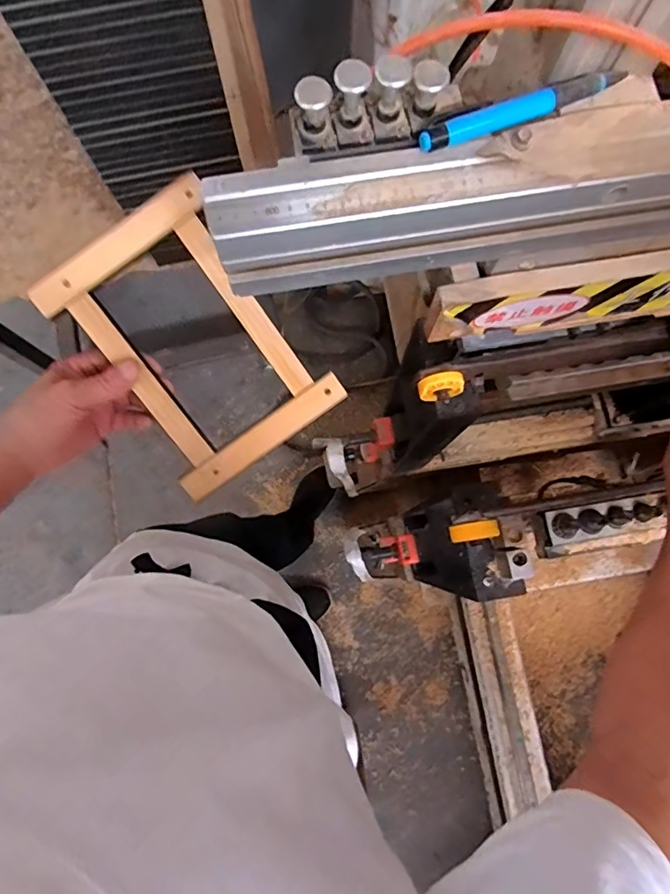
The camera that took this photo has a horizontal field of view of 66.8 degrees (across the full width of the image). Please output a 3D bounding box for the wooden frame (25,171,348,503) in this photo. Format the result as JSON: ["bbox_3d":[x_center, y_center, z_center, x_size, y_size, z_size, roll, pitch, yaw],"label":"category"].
[{"bbox_3d":[-0.129,-0.092,0.470,0.173,0.030,0.239,-36,100,0],"label":"wooden frame"}]

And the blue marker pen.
[{"bbox_3d":[0.107,-0.192,0.286,0.126,0.011,0.015,-25,79,-5],"label":"blue marker pen"}]

